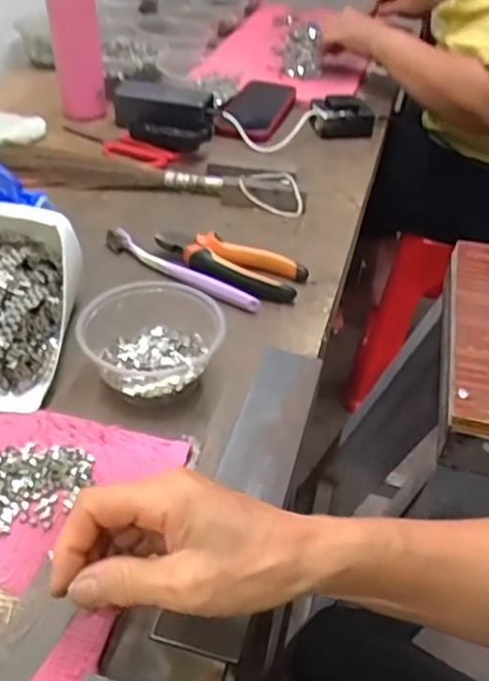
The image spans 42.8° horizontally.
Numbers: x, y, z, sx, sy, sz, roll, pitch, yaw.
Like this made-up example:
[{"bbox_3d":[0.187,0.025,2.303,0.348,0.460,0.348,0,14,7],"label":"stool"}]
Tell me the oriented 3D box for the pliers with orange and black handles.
[{"bbox_3d":[-0.019,-0.071,0.594,0.150,0.022,0.059,16,42,11],"label":"pliers with orange and black handles"}]

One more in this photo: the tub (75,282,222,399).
[{"bbox_3d":[-0.072,-0.002,0.484,0.106,0.053,0.096,-1,42,-10],"label":"tub"}]

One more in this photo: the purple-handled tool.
[{"bbox_3d":[-0.064,-0.068,0.592,0.180,0.020,0.015,29,45,24],"label":"purple-handled tool"}]

